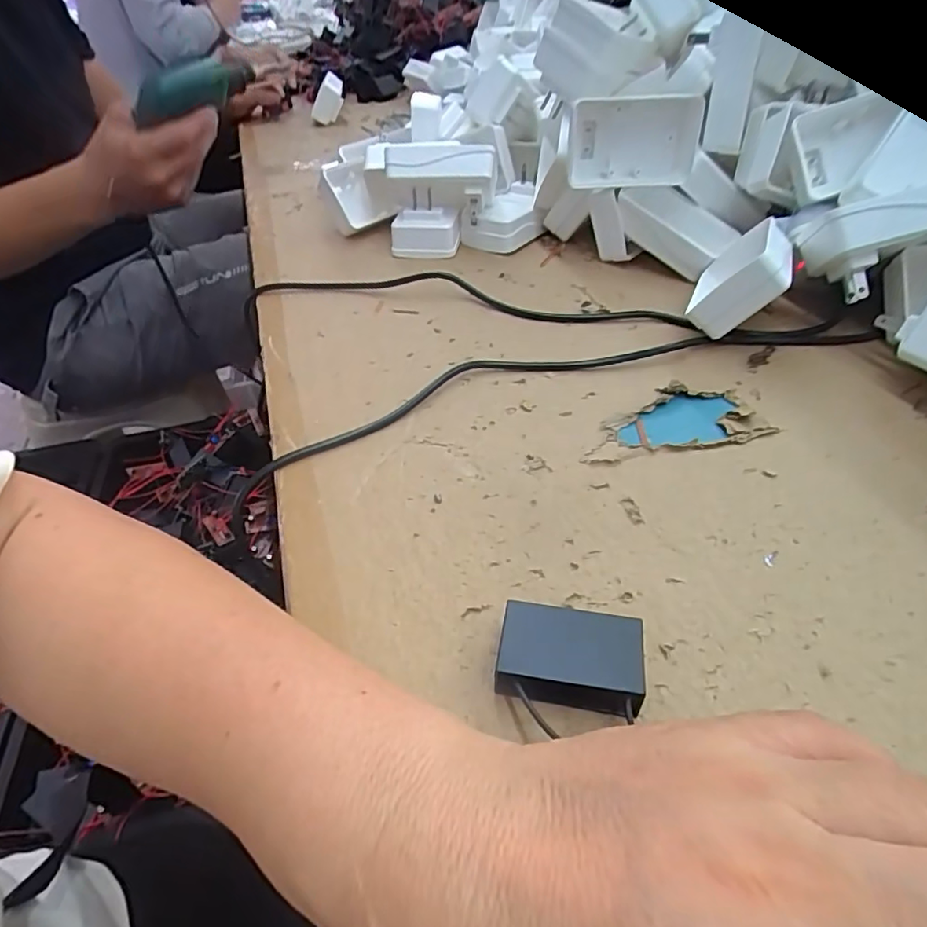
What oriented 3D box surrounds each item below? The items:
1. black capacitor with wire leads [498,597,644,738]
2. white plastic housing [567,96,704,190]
[{"bbox_3d":[0.037,0.069,0.197,0.047,0.019,0.031,5,44,10],"label":"black capacitor with wire leads"},{"bbox_3d":[0.120,-0.227,0.400,0.087,0.056,0.023,3,44,8],"label":"white plastic housing"}]

